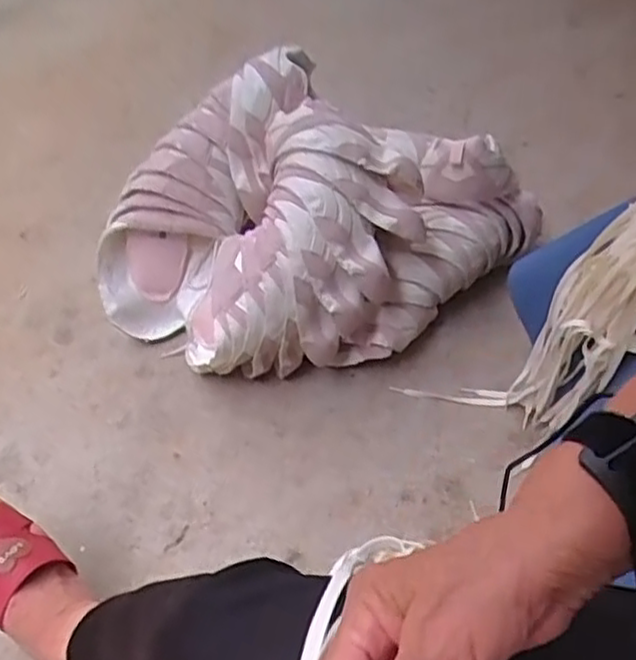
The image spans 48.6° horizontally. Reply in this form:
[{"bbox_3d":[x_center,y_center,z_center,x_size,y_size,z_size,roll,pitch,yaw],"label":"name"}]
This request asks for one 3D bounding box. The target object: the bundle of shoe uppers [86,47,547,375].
[{"bbox_3d":[-0.008,-0.157,0.957,0.523,0.270,0.383,-34,57,-25],"label":"bundle of shoe uppers"}]

